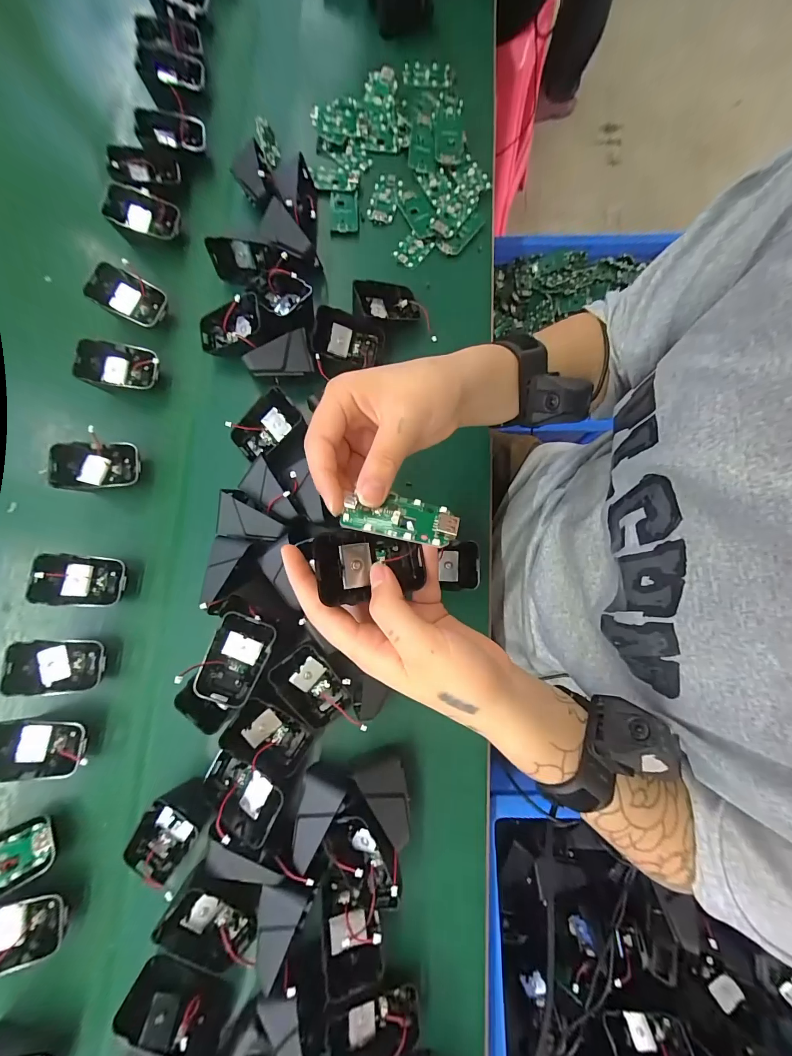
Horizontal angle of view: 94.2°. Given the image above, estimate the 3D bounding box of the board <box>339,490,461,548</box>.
[{"bbox_3d":[0.003,-0.007,0.206,0.062,0.005,0.030,12,49,3],"label":"board"}]

